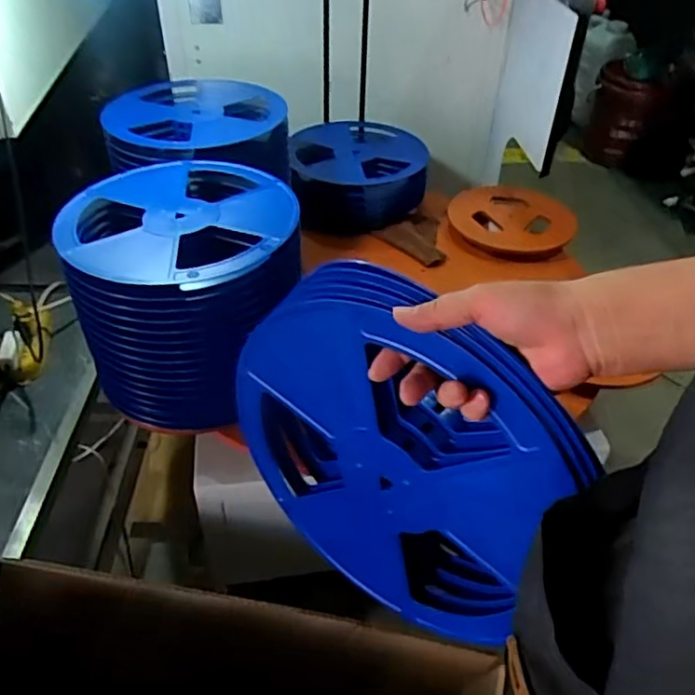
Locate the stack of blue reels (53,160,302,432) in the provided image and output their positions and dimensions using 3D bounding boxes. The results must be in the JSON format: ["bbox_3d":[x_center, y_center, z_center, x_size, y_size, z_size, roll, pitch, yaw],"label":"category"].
[{"bbox_3d":[-0.231,-0.091,0.953,0.309,0.250,0.320,-1,42,-4],"label":"stack of blue reels"}]

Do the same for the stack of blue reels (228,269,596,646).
[{"bbox_3d":[0.026,0.088,0.513,0.079,0.314,0.275,-31,52,-32],"label":"stack of blue reels"}]

